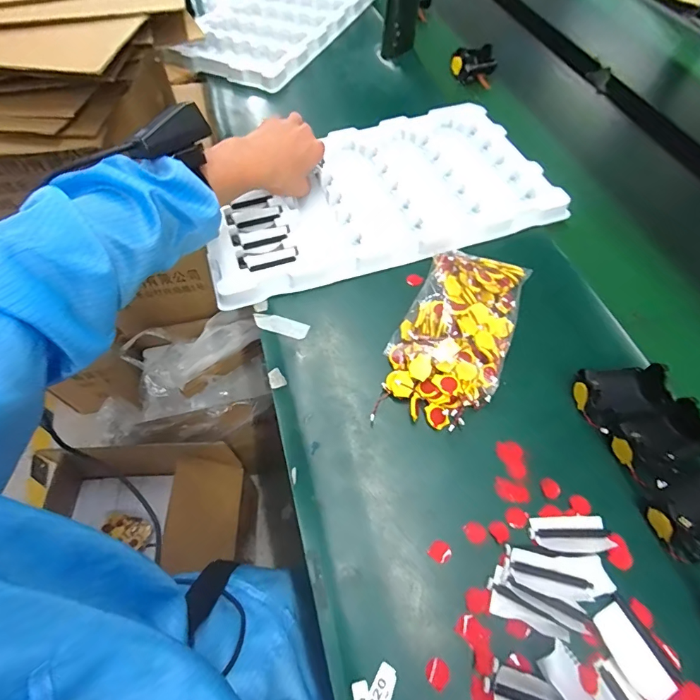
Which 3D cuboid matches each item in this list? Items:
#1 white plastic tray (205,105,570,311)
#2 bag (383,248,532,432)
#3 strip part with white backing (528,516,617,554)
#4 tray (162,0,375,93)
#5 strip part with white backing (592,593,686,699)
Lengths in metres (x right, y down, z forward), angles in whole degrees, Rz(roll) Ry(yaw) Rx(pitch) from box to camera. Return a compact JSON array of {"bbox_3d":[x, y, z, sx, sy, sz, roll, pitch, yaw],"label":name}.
[{"bbox_3d":[0.025,-0.203,0.526,0.420,0.027,0.240,-17,60,-11],"label":"white plastic tray"},{"bbox_3d":[0.109,-0.022,0.416,0.103,0.035,0.202,25,61,14],"label":"bag"},{"bbox_3d":[0.174,0.145,0.324,0.060,0.009,0.026,0,58,-1],"label":"strip part with white backing"},{"bbox_3d":[-0.141,-0.641,0.804,0.253,0.035,0.429,23,61,13],"label":"tray"},{"bbox_3d":[0.202,0.213,0.294,0.034,0.012,0.058,-23,61,-14],"label":"strip part with white backing"}]

